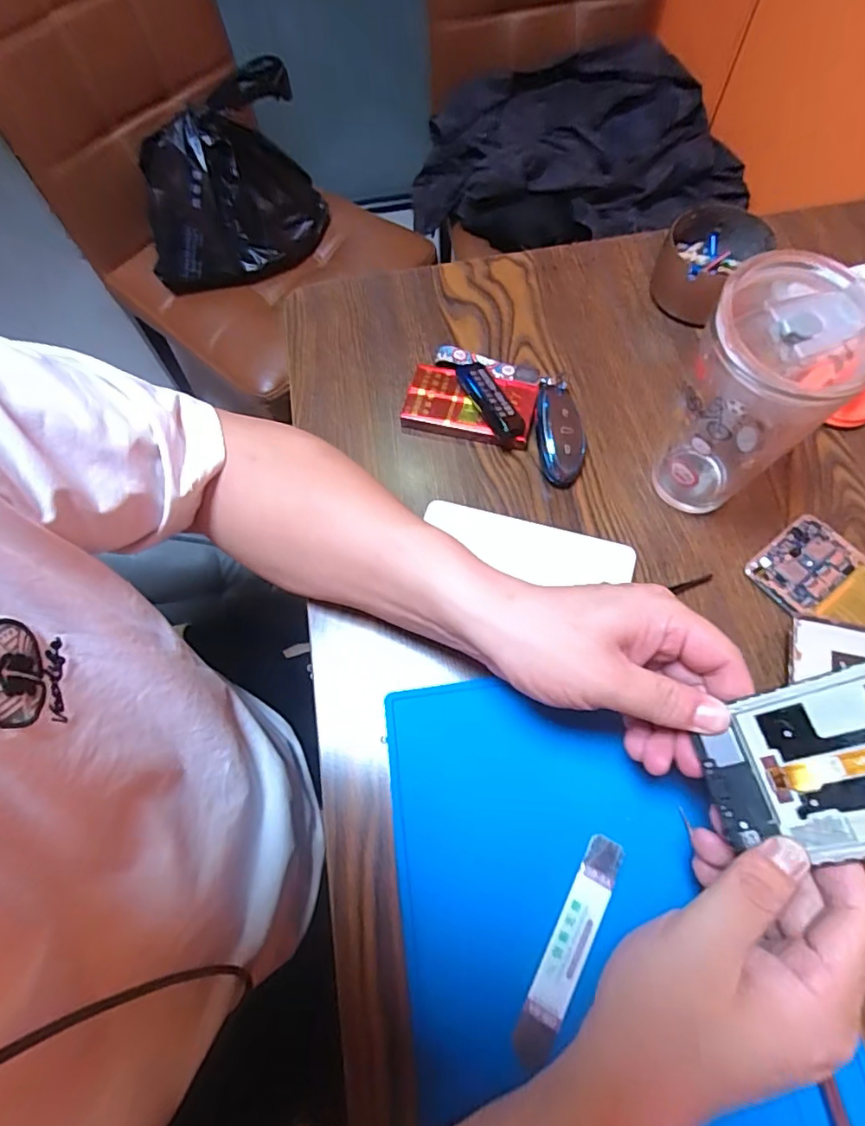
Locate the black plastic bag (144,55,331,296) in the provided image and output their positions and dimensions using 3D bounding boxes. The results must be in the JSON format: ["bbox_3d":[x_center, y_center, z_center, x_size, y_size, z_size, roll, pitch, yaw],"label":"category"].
[{"bbox_3d":[-0.340,-0.619,0.875,0.296,0.241,0.219,-16,67,-4],"label":"black plastic bag"}]

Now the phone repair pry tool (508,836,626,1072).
[{"bbox_3d":[0.076,0.209,0.302,0.021,0.005,0.114,27,71,13],"label":"phone repair pry tool"}]

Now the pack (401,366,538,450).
[{"bbox_3d":[0.030,-0.126,0.443,0.101,0.017,0.059,13,68,8],"label":"pack"}]

